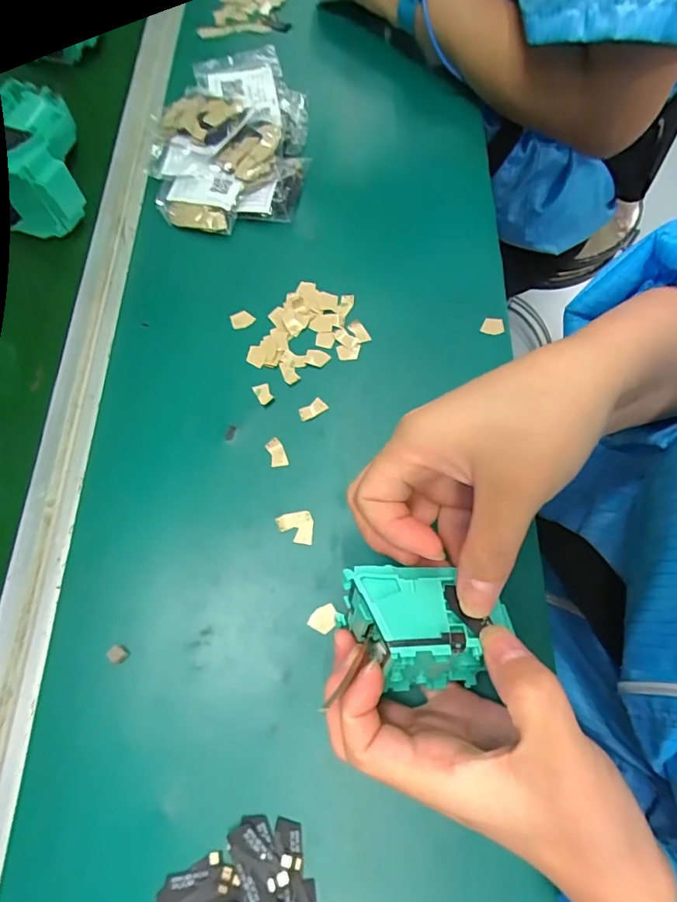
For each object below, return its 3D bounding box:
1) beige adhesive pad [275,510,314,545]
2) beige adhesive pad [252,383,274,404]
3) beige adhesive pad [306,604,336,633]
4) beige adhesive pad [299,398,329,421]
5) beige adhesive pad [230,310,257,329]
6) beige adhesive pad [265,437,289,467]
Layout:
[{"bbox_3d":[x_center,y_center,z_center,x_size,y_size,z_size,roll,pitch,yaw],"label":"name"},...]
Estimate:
[{"bbox_3d":[-0.028,0.049,0.321,0.024,0.004,0.021,3,67,2],"label":"beige adhesive pad"},{"bbox_3d":[-0.054,-0.042,0.359,0.011,0.004,0.016,-21,68,-9],"label":"beige adhesive pad"},{"bbox_3d":[-0.009,0.101,0.300,0.015,0.004,0.017,35,71,14],"label":"beige adhesive pad"},{"bbox_3d":[-0.019,-0.030,0.353,0.021,0.004,0.011,-29,70,-12],"label":"beige adhesive pad"},{"bbox_3d":[-0.073,-0.101,0.380,0.018,0.005,0.014,-20,68,-8],"label":"beige adhesive pad"},{"bbox_3d":[-0.043,0.001,0.340,0.011,0.004,0.020,-19,68,-8],"label":"beige adhesive pad"}]

